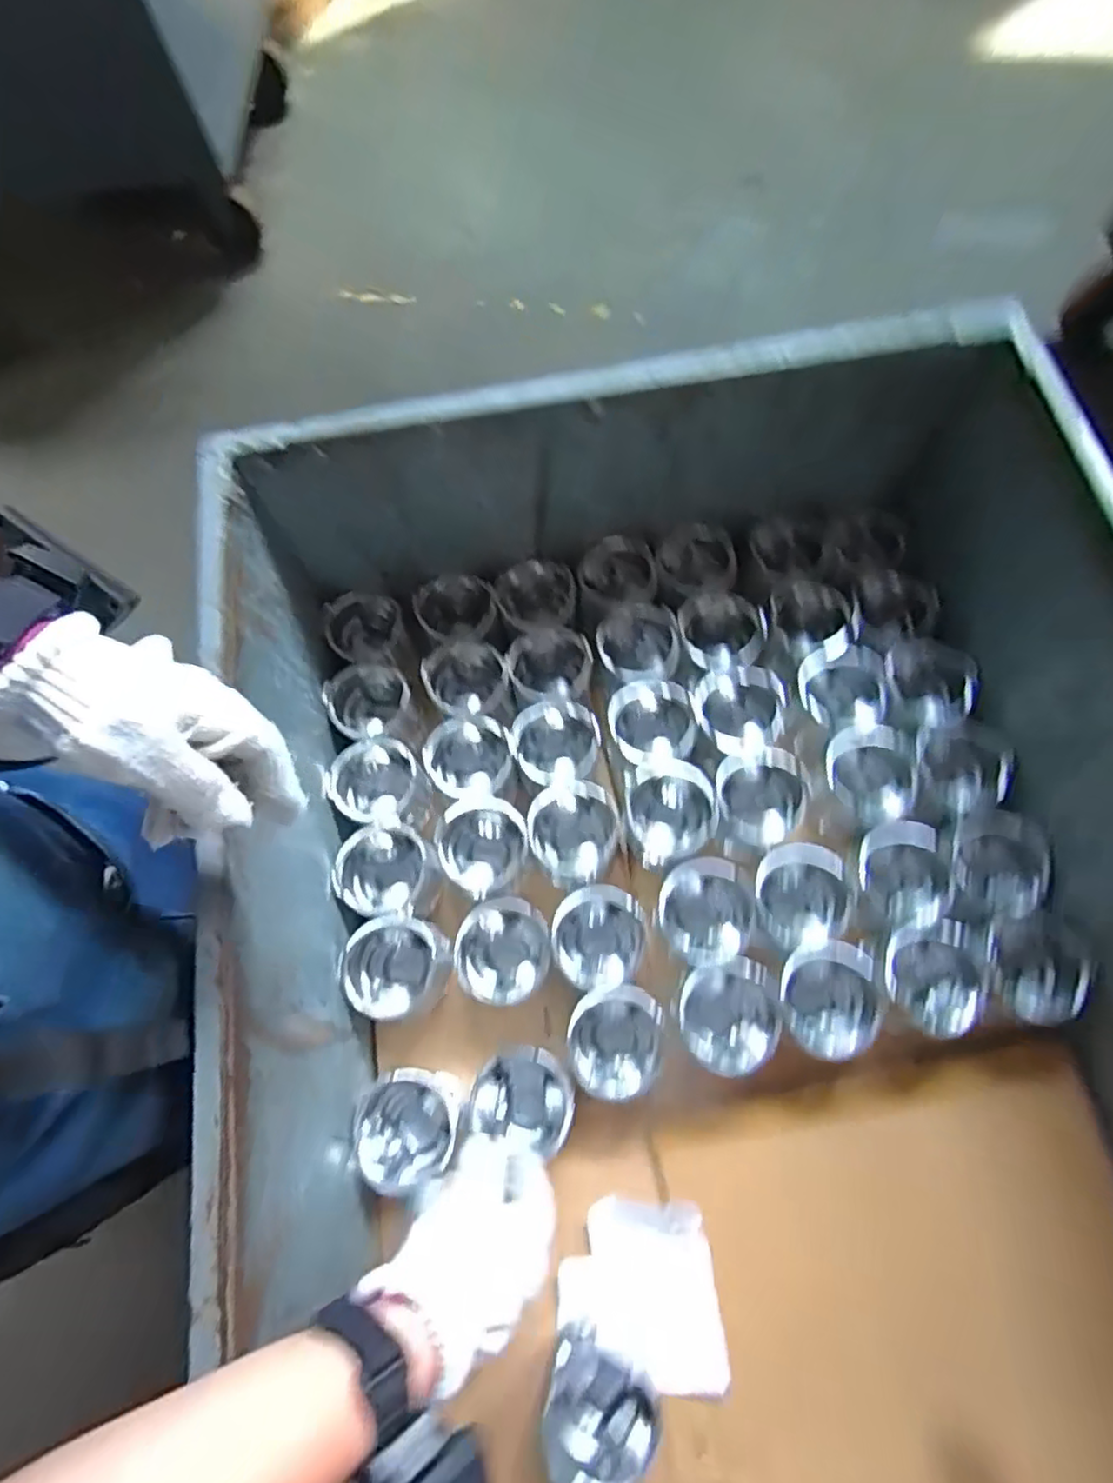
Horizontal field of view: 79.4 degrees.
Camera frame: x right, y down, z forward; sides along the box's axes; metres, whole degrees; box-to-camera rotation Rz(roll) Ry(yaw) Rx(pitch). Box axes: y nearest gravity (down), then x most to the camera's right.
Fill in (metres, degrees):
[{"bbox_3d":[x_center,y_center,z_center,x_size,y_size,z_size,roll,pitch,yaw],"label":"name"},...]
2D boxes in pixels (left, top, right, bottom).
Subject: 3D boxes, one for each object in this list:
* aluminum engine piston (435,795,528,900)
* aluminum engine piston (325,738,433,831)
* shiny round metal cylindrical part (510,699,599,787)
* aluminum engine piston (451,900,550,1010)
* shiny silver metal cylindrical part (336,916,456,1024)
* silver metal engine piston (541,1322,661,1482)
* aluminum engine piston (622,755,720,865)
[{"bbox_3d":[-0.073,0.111,0.694,0.086,0.068,0.094,-1,71,2],"label":"aluminum engine piston"},{"bbox_3d":[-0.185,0.048,0.719,0.093,0.079,0.087,-1,71,2],"label":"aluminum engine piston"},{"bbox_3d":[-0.001,0.010,0.733,0.088,0.070,0.092,-1,71,2],"label":"shiny round metal cylindrical part"},{"bbox_3d":[-0.050,0.207,0.665,0.086,0.075,0.093,21,73,9],"label":"aluminum engine piston"},{"bbox_3d":[-0.156,0.224,0.669,0.082,0.101,0.092,19,73,9],"label":"shiny silver metal cylindrical part"},{"bbox_3d":[0.036,0.535,0.546,0.087,0.087,0.085,3,71,4],"label":"silver metal engine piston"},{"bbox_3d":[0.115,0.073,0.693,0.085,0.071,0.101,0,71,3],"label":"aluminum engine piston"}]

